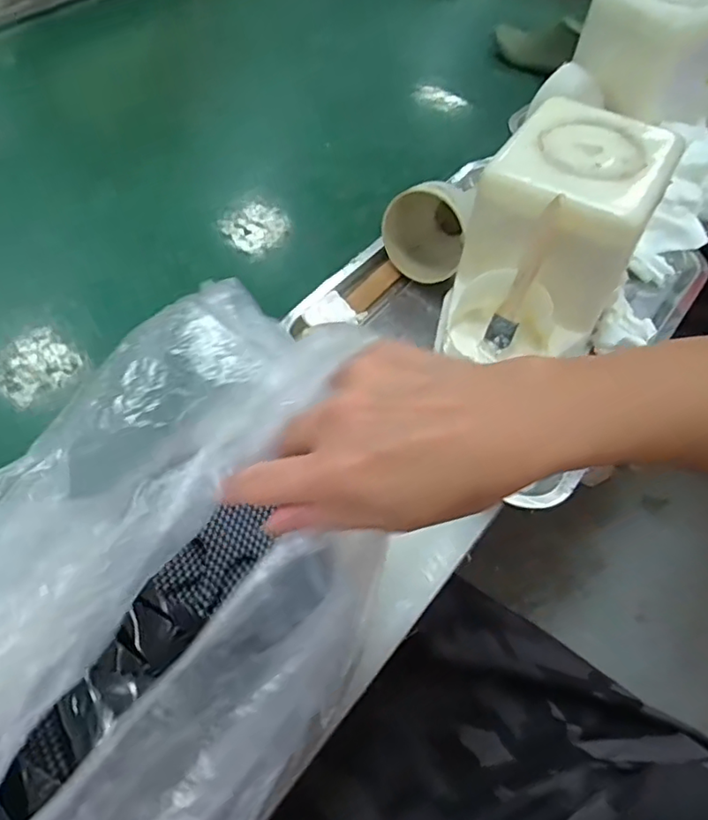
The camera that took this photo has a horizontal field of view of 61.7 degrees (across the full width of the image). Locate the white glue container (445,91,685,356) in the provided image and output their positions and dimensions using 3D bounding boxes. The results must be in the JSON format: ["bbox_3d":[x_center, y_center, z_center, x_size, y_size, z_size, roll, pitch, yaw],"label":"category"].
[{"bbox_3d":[0.171,-0.144,0.510,0.141,0.132,0.213,19,57,11],"label":"white glue container"}]

